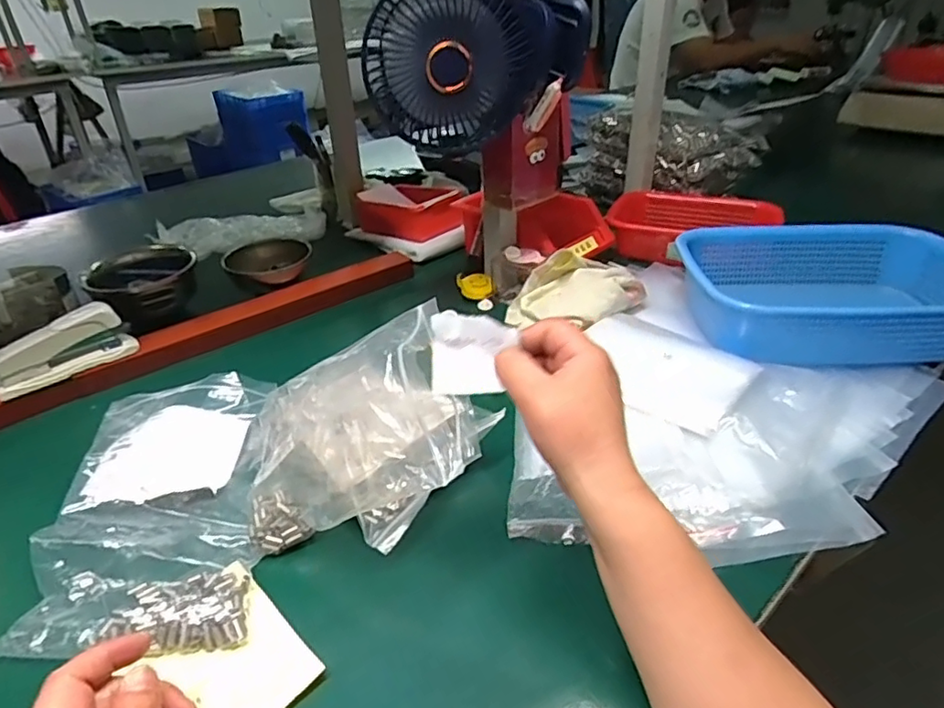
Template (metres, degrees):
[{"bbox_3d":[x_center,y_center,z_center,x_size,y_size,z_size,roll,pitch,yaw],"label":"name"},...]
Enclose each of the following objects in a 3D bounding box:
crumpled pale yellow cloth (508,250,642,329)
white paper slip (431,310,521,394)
[{"bbox_3d":[0.117,-0.068,0.676,0.152,0.056,0.092,-15,34,-20],"label":"crumpled pale yellow cloth"},{"bbox_3d":[-0.001,0.001,0.394,0.055,0.052,0.010,4,-7,16],"label":"white paper slip"}]

